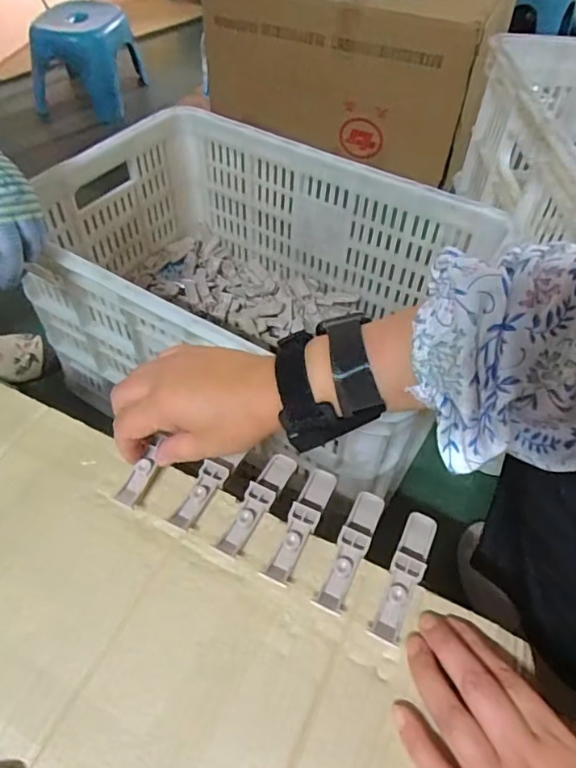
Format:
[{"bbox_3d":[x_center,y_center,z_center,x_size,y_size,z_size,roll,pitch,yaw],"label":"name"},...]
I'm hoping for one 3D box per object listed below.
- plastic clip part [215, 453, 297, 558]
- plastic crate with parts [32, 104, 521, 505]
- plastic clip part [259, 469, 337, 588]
[{"bbox_3d":[-0.022,0.085,0.380,0.022,0.010,0.094,20,50,18],"label":"plastic clip part"},{"bbox_3d":[-0.056,-0.127,0.673,0.503,0.221,0.357,27,55,19],"label":"plastic crate with parts"},{"bbox_3d":[0.010,0.099,0.370,0.020,0.011,0.097,20,53,14],"label":"plastic clip part"}]

